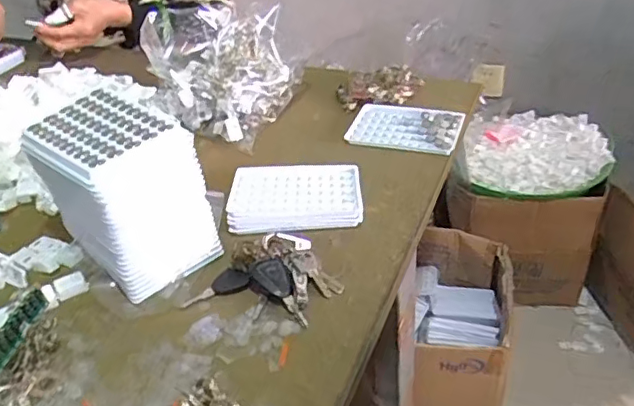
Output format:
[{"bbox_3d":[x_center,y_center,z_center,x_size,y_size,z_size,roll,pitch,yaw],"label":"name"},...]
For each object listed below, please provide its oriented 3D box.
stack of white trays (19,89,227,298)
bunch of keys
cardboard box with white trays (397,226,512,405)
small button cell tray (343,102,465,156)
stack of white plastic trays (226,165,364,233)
[{"bbox_3d":[-0.172,-0.015,0.511,0.139,0.120,0.097,26,44,34],"label":"stack of white trays"},{"bbox_3d":[-0.045,0.060,0.489,0.125,0.024,0.082,-6,35,-1],"label":"bunch of keys"},{"bbox_3d":[0.271,0.274,1.104,0.161,0.282,0.314,6,36,15],"label":"cardboard box with white trays"},{"bbox_3d":[0.108,-0.095,0.705,0.133,0.009,0.084,9,42,23],"label":"small button cell tray"},{"bbox_3d":[-0.022,-0.008,0.587,0.132,0.017,0.090,-3,35,3],"label":"stack of white plastic trays"}]

